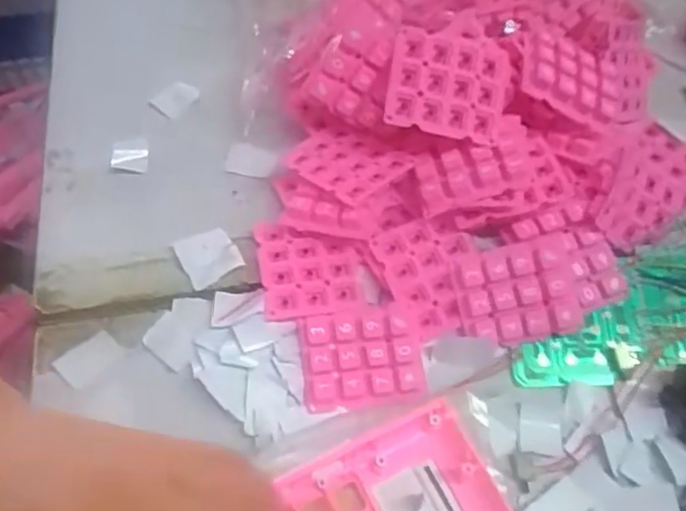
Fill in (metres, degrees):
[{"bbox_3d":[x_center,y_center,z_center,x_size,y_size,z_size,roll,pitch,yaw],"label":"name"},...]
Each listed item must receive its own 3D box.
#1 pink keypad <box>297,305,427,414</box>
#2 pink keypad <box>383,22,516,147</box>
[{"bbox_3d":[0.009,0.049,0.315,0.059,0.008,0.046,-6,59,-4],"label":"pink keypad"},{"bbox_3d":[0.055,-0.087,0.326,0.063,0.007,0.054,10,86,-10],"label":"pink keypad"}]

